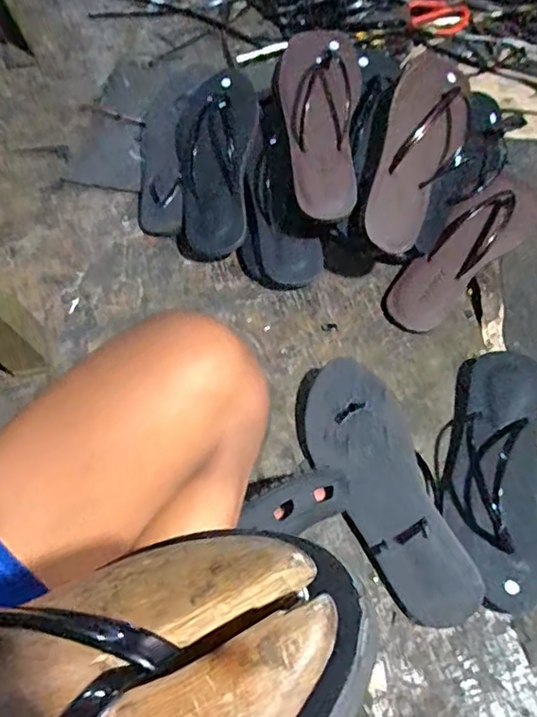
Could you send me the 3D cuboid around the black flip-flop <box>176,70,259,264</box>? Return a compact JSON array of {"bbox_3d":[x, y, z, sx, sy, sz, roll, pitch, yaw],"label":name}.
[{"bbox_3d":[-0.073,-0.249,0.720,0.111,0.051,0.253,3,85,0],"label":"black flip-flop"}]

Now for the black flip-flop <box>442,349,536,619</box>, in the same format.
[{"bbox_3d":[0.229,0.109,0.554,0.102,0.038,0.259,10,63,4],"label":"black flip-flop"}]

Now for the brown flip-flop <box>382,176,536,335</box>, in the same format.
[{"bbox_3d":[0.249,-0.144,0.683,0.277,0.057,0.080,-40,70,-20],"label":"brown flip-flop"}]

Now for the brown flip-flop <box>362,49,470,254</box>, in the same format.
[{"bbox_3d":[0.167,-0.241,0.636,0.094,0.055,0.254,28,78,-9],"label":"brown flip-flop"}]

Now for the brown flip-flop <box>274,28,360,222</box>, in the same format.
[{"bbox_3d":[0.061,-0.275,0.651,0.092,0.057,0.249,-2,81,-3],"label":"brown flip-flop"}]

